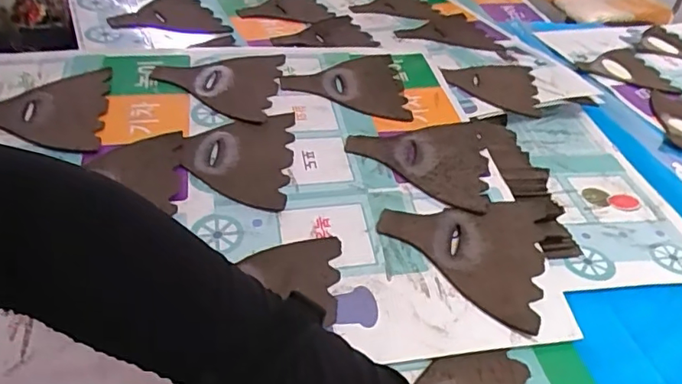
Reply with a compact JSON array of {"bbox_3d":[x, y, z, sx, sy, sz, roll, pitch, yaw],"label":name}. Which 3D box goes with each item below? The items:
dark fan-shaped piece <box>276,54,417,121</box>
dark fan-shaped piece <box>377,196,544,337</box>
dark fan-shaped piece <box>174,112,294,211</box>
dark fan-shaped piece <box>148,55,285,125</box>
[{"bbox_3d":[0.004,-0.110,0.563,0.124,0.009,0.118,2,40,-5],"label":"dark fan-shaped piece"},{"bbox_3d":[0.093,0.037,0.427,0.123,0.006,0.122,14,50,8],"label":"dark fan-shaped piece"},{"bbox_3d":[-0.091,-0.033,0.477,0.096,0.011,0.118,5,40,-2],"label":"dark fan-shaped piece"},{"bbox_3d":[-0.127,-0.109,0.546,0.122,0.006,0.120,5,43,-1],"label":"dark fan-shaped piece"}]

